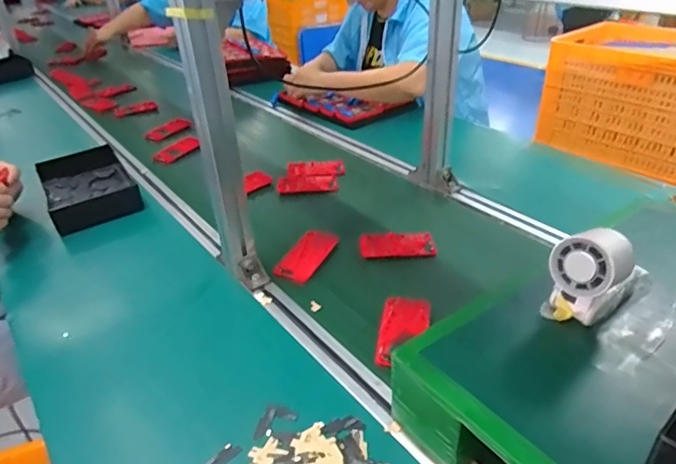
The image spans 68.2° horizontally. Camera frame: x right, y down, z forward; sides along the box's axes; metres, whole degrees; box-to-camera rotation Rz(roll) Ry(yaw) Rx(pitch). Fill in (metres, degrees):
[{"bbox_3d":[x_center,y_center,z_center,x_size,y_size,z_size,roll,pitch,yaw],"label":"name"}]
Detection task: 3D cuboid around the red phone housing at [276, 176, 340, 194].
[{"bbox_3d":[-0.064,-0.102,1.043,0.125,0.012,0.056,-7,51,-8],"label":"red phone housing"}]

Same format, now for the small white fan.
[{"bbox_3d":[0.259,0.038,0.510,0.065,0.082,0.054,-22,37,-28],"label":"small white fan"}]

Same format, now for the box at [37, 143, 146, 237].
[{"bbox_3d":[-0.525,-0.093,1.054,0.167,0.066,0.287,-21,37,-27],"label":"box"}]

